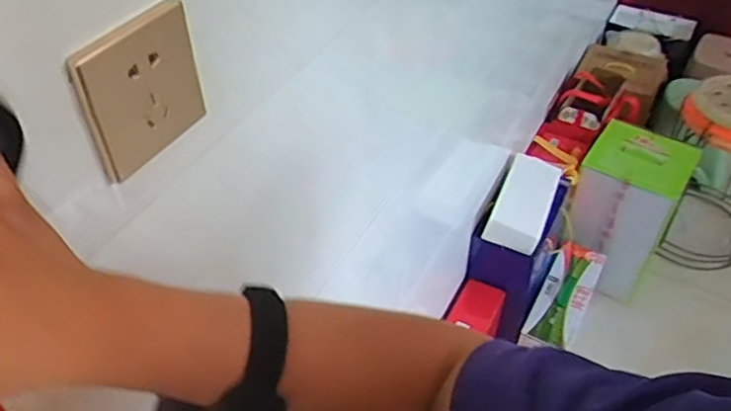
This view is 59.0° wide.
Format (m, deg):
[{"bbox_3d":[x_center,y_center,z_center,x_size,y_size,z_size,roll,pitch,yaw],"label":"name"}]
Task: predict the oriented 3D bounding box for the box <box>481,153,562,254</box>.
[{"bbox_3d":[0.364,-0.012,1.474,0.120,0.061,0.255,17,46,18],"label":"box"}]

